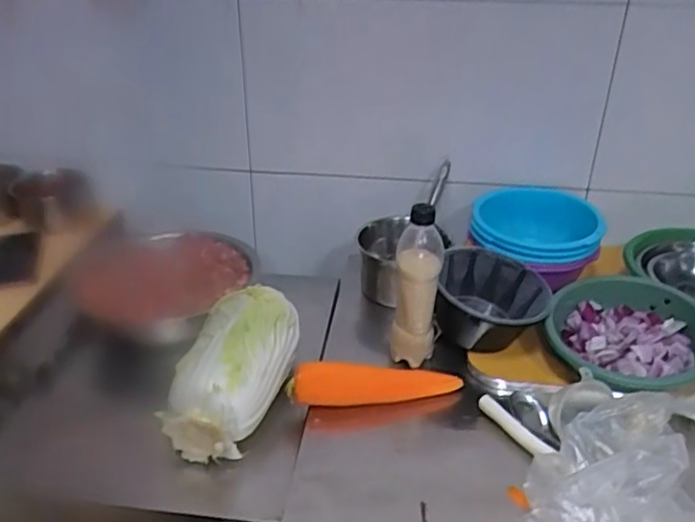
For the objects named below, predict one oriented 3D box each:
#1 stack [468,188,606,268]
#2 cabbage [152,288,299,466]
[{"bbox_3d":[0.297,-0.066,1.005,0.198,0.083,0.169,3,30,5],"label":"stack"},{"bbox_3d":[-0.135,0.127,0.785,0.122,0.095,0.234,3,30,5],"label":"cabbage"}]

